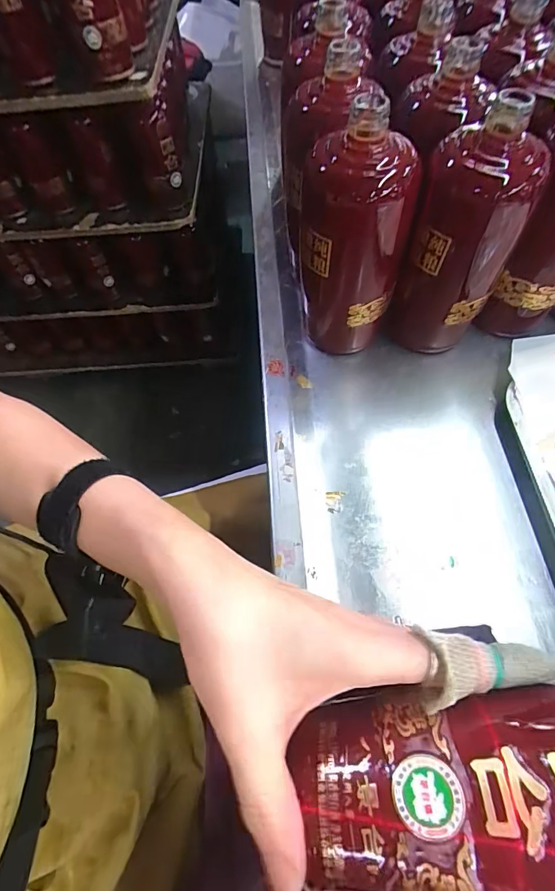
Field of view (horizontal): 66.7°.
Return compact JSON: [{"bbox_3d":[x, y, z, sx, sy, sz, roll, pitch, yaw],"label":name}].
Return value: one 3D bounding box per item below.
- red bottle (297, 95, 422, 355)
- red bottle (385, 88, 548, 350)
[{"bbox_3d":[0.060,-0.158,0.348,0.083,0.180,0.071,1,60,3],"label":"red bottle"},{"bbox_3d":[0.140,-0.152,0.336,0.078,0.178,0.073,23,64,15],"label":"red bottle"}]

